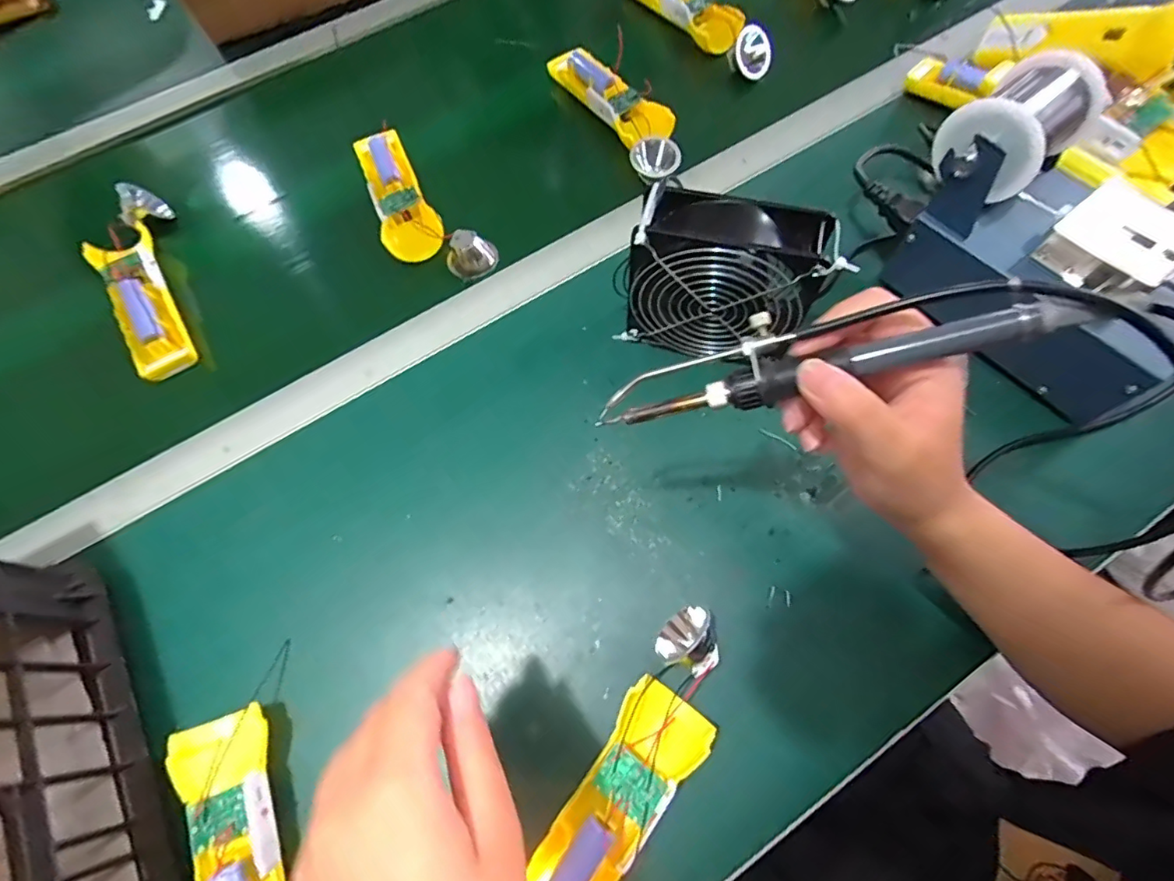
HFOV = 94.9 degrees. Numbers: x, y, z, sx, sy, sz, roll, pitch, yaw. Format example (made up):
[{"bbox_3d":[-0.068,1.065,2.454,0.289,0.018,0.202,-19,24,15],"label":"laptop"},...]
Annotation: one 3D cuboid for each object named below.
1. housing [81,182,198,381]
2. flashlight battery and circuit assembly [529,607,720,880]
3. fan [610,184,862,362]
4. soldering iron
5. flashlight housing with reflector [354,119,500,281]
[{"bbox_3d":[-0.395,-0.144,0.475,0.063,0.034,0.203,-28,69,-8],"label":"housing"},{"bbox_3d":[0.025,0.195,0.305,0.055,0.034,0.208,30,73,14],"label":"flashlight battery and circuit assembly"},{"bbox_3d":[0.094,-0.109,0.383,0.132,0.123,0.058,19,70,10],"label":"fan"},{"bbox_3d":[0.101,-0.038,0.236,0.205,0.021,0.031,-9,66,23],"label":"soldering iron"},{"bbox_3d":[-0.167,-0.218,0.502,0.073,0.034,0.189,-36,70,-11],"label":"flashlight housing with reflector"}]

